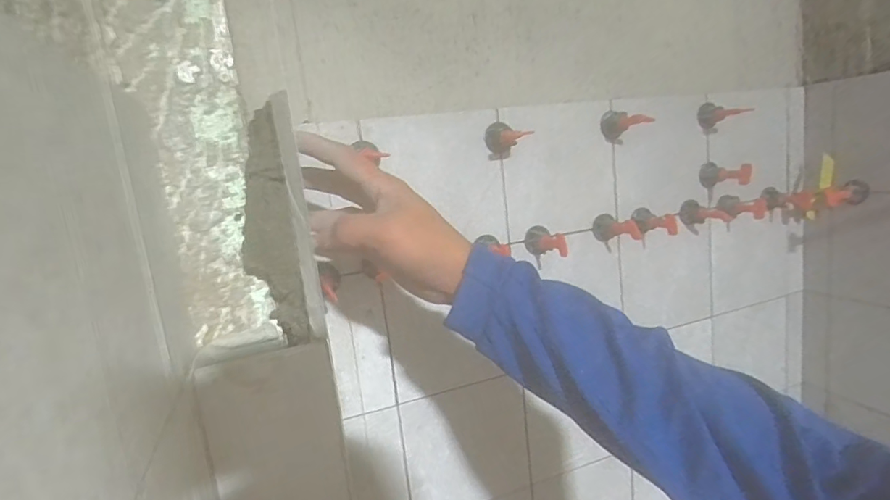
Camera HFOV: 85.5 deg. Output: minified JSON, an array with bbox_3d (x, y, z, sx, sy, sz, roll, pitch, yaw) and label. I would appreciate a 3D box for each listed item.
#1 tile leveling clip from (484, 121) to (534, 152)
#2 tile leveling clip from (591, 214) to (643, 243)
[{"bbox_3d":[0.065,-0.118,0.495,0.027,0.028,0.054,-11,11,-23],"label":"tile leveling clip"},{"bbox_3d":[0.196,-0.022,0.553,0.025,0.029,0.061,-9,11,-13],"label":"tile leveling clip"}]

